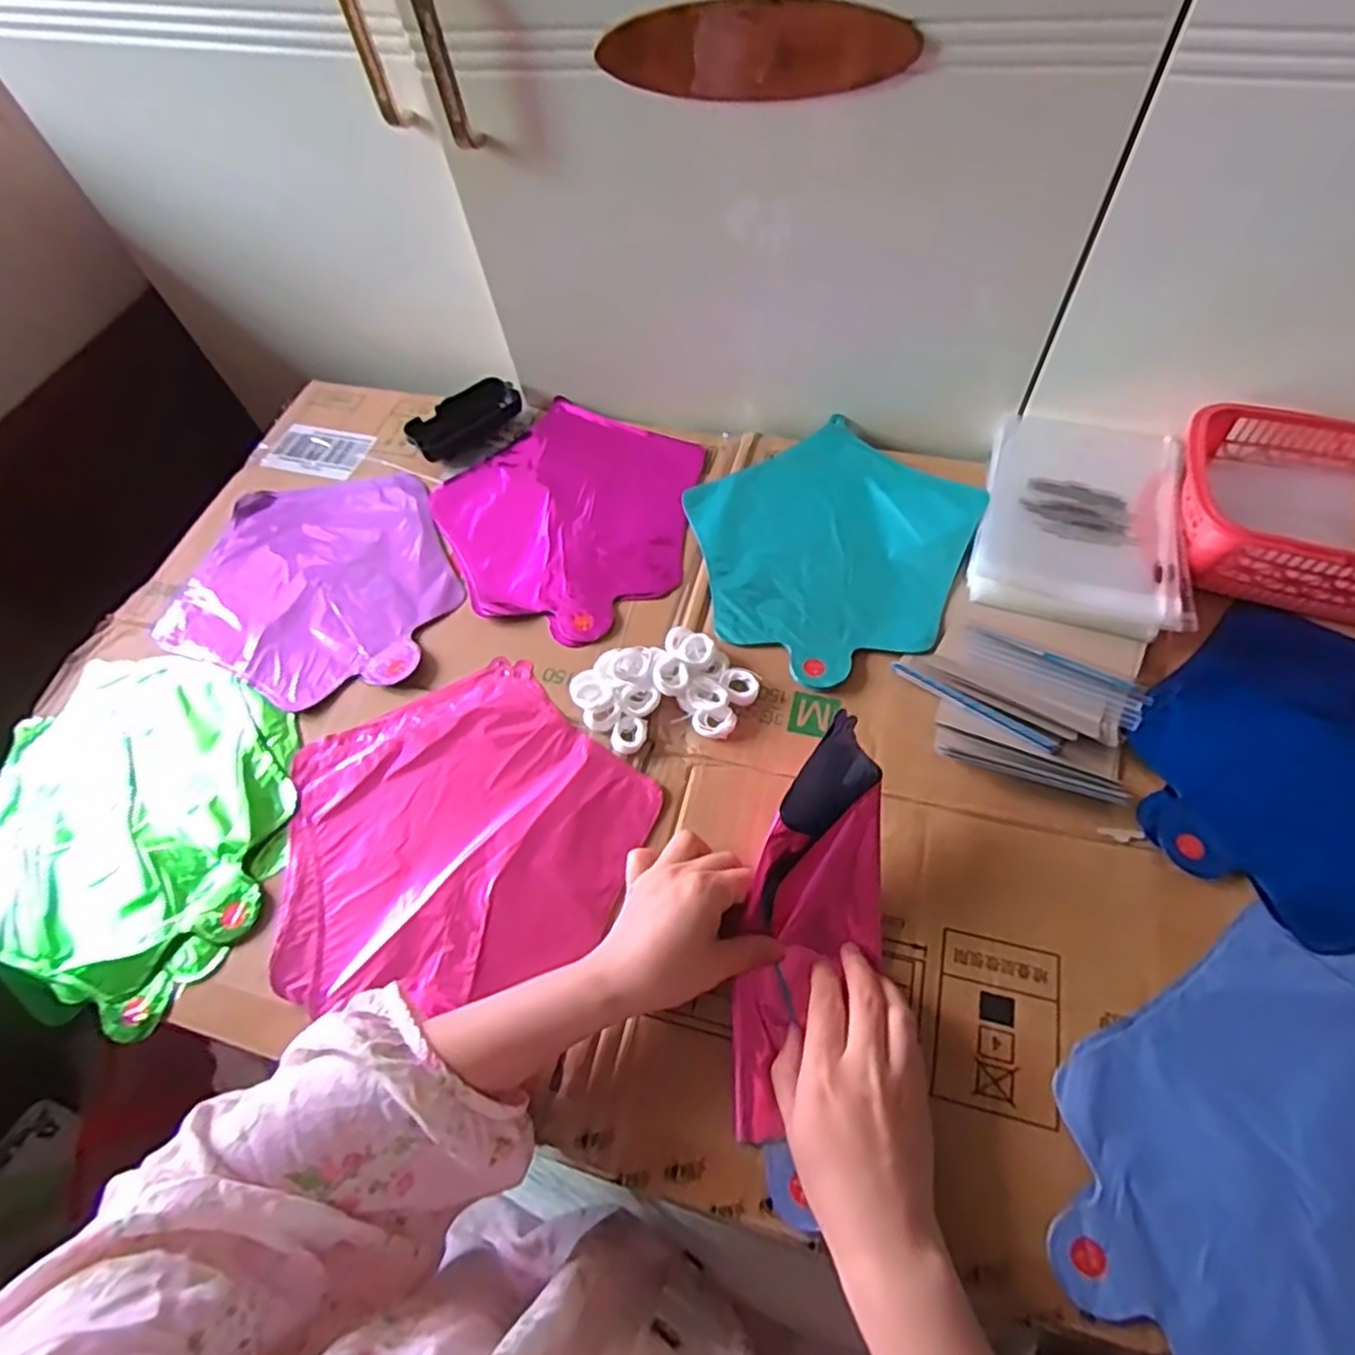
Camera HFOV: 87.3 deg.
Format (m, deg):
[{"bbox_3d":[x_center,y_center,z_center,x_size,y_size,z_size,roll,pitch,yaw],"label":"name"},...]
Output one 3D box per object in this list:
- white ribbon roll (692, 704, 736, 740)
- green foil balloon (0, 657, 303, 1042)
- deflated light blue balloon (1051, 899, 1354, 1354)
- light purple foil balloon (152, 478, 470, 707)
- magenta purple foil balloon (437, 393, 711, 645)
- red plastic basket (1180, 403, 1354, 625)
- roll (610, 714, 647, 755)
[{"bbox_3d":[0.026,0.032,0.494,0.029,0.015,0.021,7,61,8],"label":"white ribbon roll"},{"bbox_3d":[-0.386,0.097,0.493,0.256,0.031,0.225,23,64,16],"label":"green foil balloon"},{"bbox_3d":[0.330,0.259,0.344,0.247,0.007,0.239,-39,65,-17],"label":"deflated light blue balloon"},{"bbox_3d":[-0.293,-0.087,0.589,0.236,0.006,0.221,-2,60,3],"label":"light purple foil balloon"},{"bbox_3d":[-0.087,-0.145,0.619,0.233,0.014,0.232,-40,65,-18],"label":"magenta purple foil balloon"},{"bbox_3d":[0.470,-0.114,0.514,0.206,0.077,0.145,12,62,11],"label":"red plastic basket"},{"bbox_3d":[-0.033,0.040,0.494,0.023,0.007,0.026,9,61,9],"label":"roll"}]

